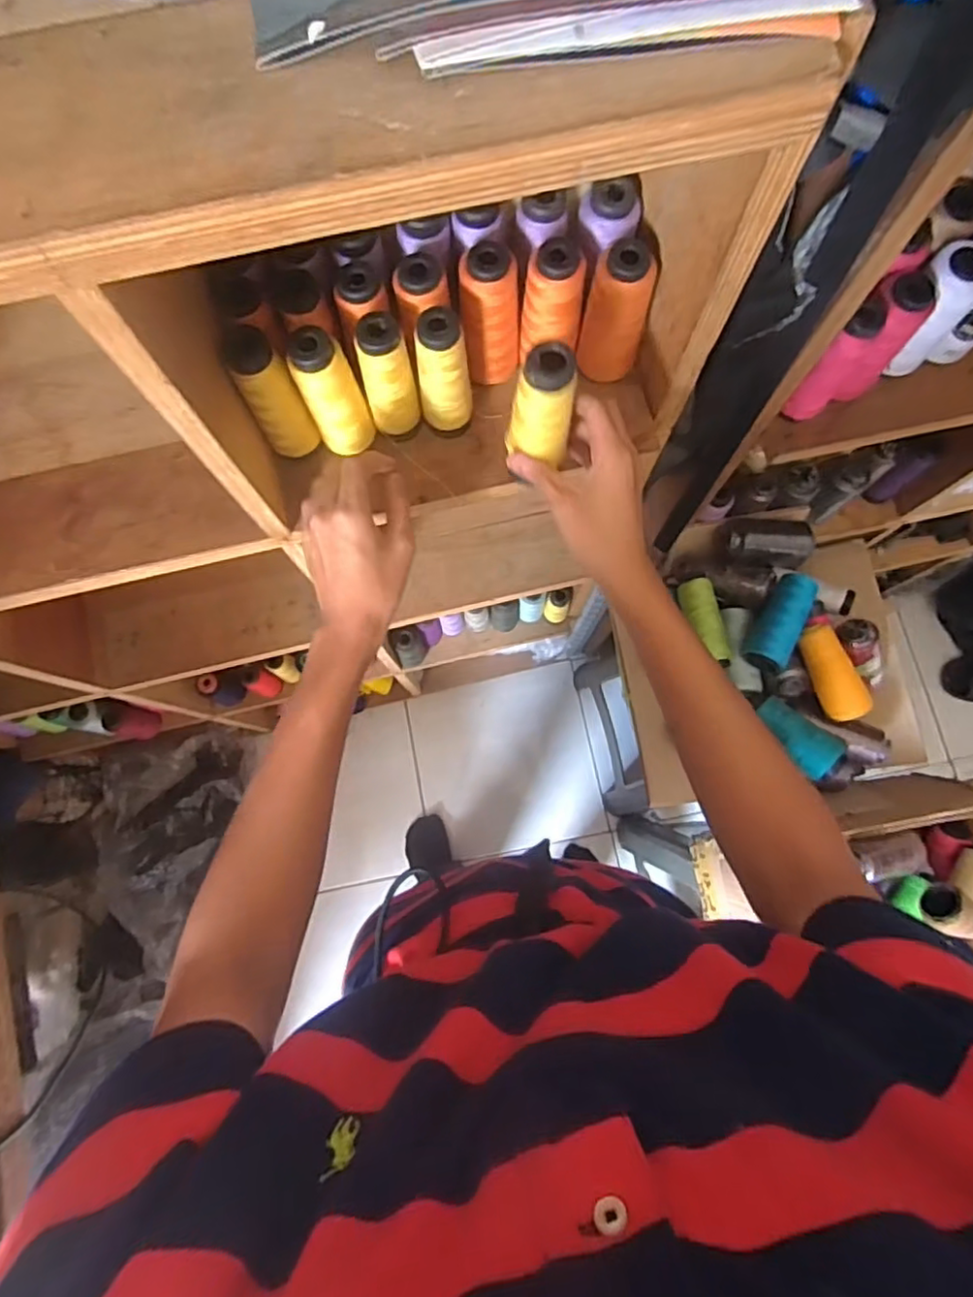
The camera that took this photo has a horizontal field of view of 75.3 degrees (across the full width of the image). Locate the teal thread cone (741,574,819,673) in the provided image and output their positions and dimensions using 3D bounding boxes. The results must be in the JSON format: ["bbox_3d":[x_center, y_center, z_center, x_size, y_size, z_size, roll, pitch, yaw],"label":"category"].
[{"bbox_3d":[0.343,-0.031,0.735,0.049,0.045,0.112,31,80,7],"label":"teal thread cone"}]

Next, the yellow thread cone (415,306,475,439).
[{"bbox_3d":[-0.032,-0.207,0.485,0.040,0.110,0.034,-7,78,-1],"label":"yellow thread cone"}]

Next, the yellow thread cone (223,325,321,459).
[{"bbox_3d":[-0.161,-0.193,0.474,0.037,0.108,0.043,-26,79,-5],"label":"yellow thread cone"}]

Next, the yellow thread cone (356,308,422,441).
[{"bbox_3d":[-0.074,-0.202,0.482,0.039,0.109,0.033,-12,78,-2],"label":"yellow thread cone"}]

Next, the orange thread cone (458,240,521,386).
[{"bbox_3d":[0.004,-0.257,0.490,0.046,0.101,0.048,-2,78,0],"label":"orange thread cone"}]

